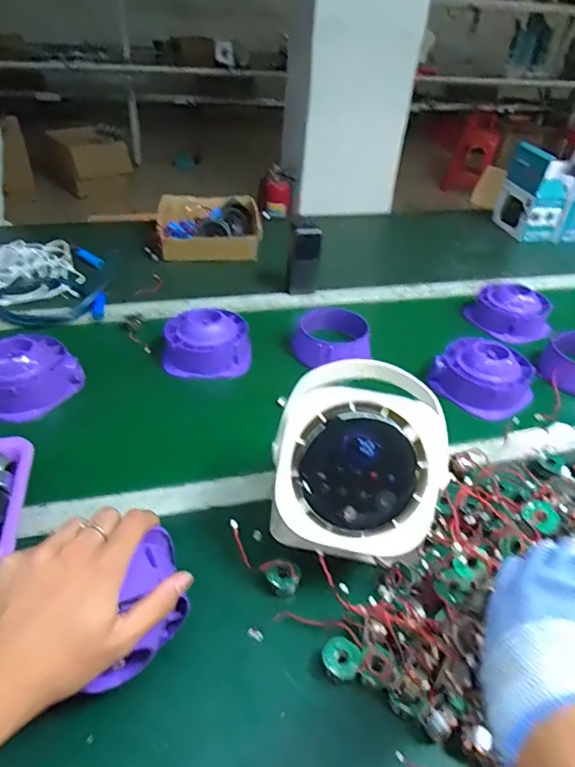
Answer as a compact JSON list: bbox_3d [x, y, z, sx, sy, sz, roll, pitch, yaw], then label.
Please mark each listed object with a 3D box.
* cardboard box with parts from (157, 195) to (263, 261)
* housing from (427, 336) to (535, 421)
[{"bbox_3d":[-0.172,-0.343,1.126,0.218,0.073,0.199,-6,40,-12],"label":"cardboard box with parts"},{"bbox_3d":[0.299,-0.017,0.771,0.135,0.060,0.124,3,39,-2],"label":"housing"}]

